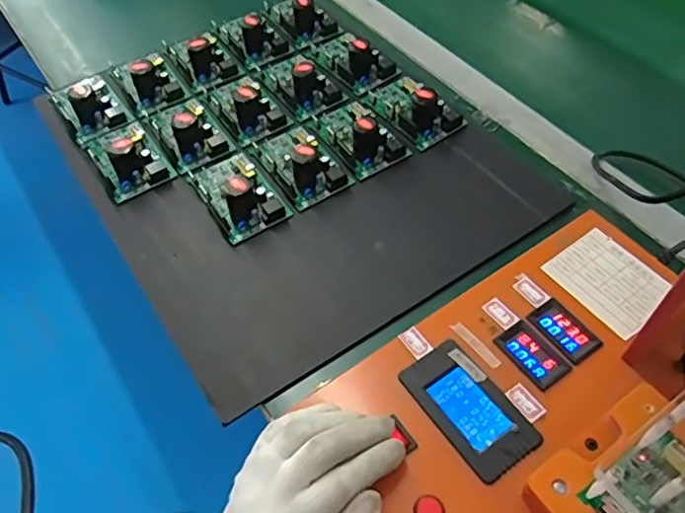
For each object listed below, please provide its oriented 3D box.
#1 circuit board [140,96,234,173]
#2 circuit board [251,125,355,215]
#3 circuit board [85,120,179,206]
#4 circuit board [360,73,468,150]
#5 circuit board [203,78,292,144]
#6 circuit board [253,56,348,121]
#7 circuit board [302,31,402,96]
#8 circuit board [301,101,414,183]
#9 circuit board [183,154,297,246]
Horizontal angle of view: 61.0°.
[{"bbox_3d":[-0.184,-0.159,0.673,0.071,0.040,0.116,-28,57,-18],"label":"circuit board"},{"bbox_3d":[-0.048,-0.115,0.635,0.076,0.045,0.120,-29,57,-18],"label":"circuit board"},{"bbox_3d":[-0.243,-0.122,0.646,0.073,0.040,0.117,-29,57,-18],"label":"circuit board"},{"bbox_3d":[0.081,-0.185,0.680,0.083,0.046,0.120,-24,56,-15],"label":"circuit board"},{"bbox_3d":[-0.121,-0.193,0.692,0.074,0.039,0.117,-28,57,-17],"label":"circuit board"},{"bbox_3d":[-0.057,-0.227,0.714,0.074,0.035,0.120,-29,57,-18],"label":"circuit board"},{"bbox_3d":[0.009,-0.262,0.739,0.074,0.043,0.122,-30,58,-19],"label":"circuit board"},{"bbox_3d":[0.014,-0.148,0.655,0.080,0.044,0.118,-28,57,-17],"label":"circuit board"},{"bbox_3d":[-0.114,-0.078,0.614,0.074,0.048,0.119,-28,57,-18],"label":"circuit board"}]

